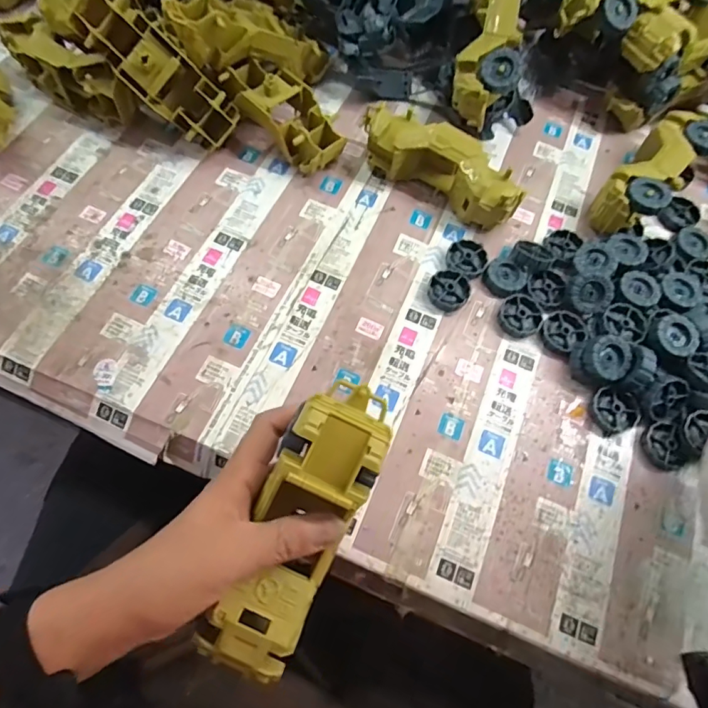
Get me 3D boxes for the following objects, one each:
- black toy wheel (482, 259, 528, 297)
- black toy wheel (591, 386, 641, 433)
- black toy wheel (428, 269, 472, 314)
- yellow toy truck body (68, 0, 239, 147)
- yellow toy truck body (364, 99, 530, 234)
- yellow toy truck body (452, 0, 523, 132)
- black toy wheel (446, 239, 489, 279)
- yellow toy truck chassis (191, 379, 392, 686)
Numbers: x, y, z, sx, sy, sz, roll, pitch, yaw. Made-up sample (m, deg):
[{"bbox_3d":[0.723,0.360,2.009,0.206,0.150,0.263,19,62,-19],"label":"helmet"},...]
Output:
[{"bbox_3d":[0.144,-0.073,0.464,0.037,0.010,0.037,1,67,-3],"label":"black toy wheel"},{"bbox_3d":[0.224,0.048,0.419,0.038,0.012,0.038,1,67,-3],"label":"black toy wheel"},{"bbox_3d":[0.089,-0.059,0.456,0.038,0.010,0.041,1,67,-3],"label":"black toy wheel"},{"bbox_3d":[-0.191,-0.278,0.469,0.176,0.050,0.066,41,73,-16],"label":"yellow toy truck body"},{"bbox_3d":[0.080,-0.182,0.484,0.173,0.072,0.047,31,68,9],"label":"yellow toy truck body"},{"bbox_3d":[0.136,-0.317,0.488,0.054,0.053,0.165,11,97,3],"label":"yellow toy truck body"},{"bbox_3d":[0.109,-0.090,0.471,0.037,0.014,0.041,26,68,7],"label":"black toy wheel"},{"bbox_3d":[-0.031,0.099,0.274,0.053,0.039,0.169,24,89,7],"label":"yellow toy truck chassis"}]

